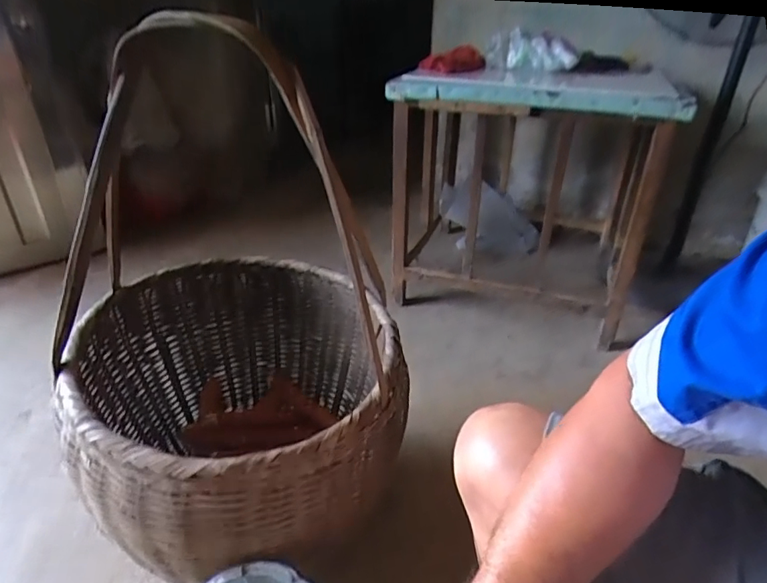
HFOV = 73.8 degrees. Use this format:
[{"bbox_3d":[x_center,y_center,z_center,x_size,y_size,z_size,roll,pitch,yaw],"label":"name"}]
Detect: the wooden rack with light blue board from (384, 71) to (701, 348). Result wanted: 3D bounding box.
[{"bbox_3d":[0.407,-0.316,1.486,0.667,0.633,0.760,6,30,10],"label":"wooden rack with light blue board"}]

